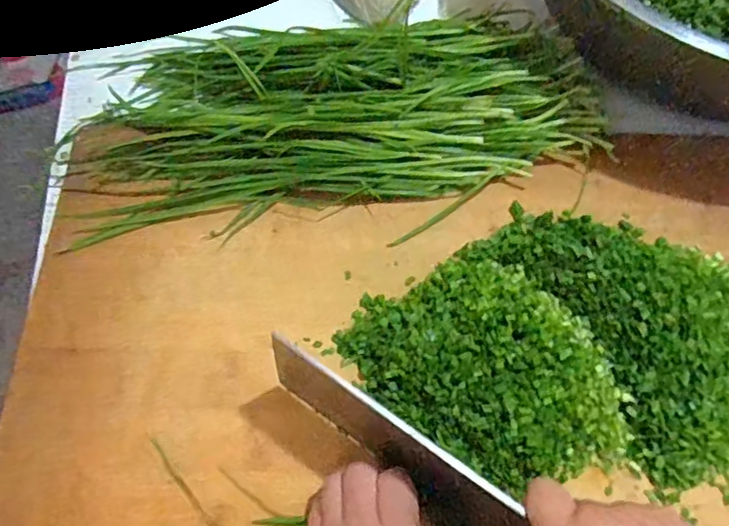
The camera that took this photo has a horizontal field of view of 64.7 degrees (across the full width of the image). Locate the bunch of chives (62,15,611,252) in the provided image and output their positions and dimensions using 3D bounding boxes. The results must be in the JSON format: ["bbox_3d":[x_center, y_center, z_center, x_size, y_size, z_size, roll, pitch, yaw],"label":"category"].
[{"bbox_3d":[-0.026,-0.138,0.509,0.459,0.051,0.216,-1,65,-3],"label":"bunch of chives"}]

